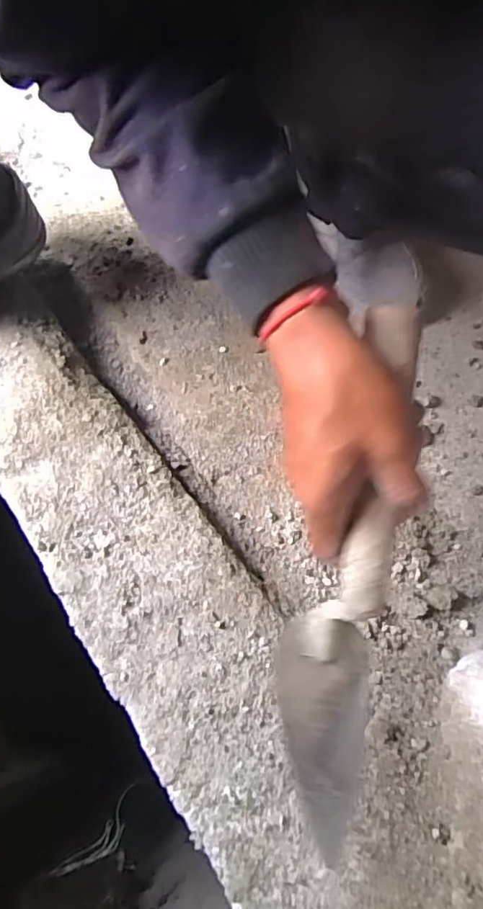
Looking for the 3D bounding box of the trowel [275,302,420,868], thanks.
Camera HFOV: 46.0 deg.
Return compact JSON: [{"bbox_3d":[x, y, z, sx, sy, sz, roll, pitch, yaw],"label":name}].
[{"bbox_3d":[0.062,0.069,0.340,0.056,0.048,0.310,9,96,1],"label":"trowel"}]

